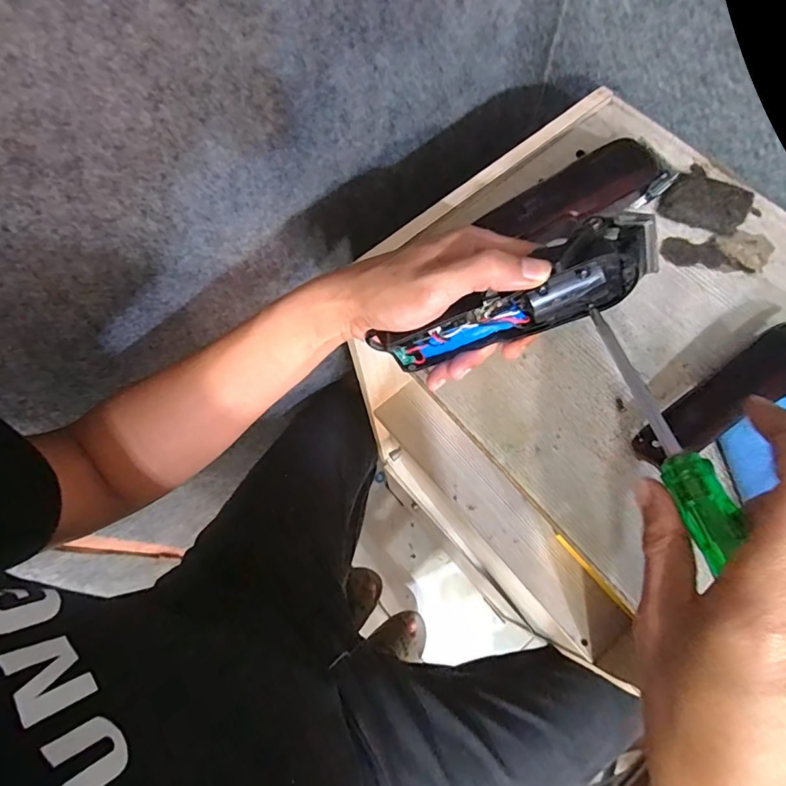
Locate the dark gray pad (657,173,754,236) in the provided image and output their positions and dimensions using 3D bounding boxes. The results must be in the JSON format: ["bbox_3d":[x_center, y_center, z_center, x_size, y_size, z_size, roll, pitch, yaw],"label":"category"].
[{"bbox_3d":[0.240,-0.146,0.365,0.057,0.017,0.036,27,71,12],"label":"dark gray pad"}]

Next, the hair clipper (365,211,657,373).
[{"bbox_3d":[0.071,-0.063,0.293,0.163,0.057,0.038,-21,50,22],"label":"hair clipper"}]

